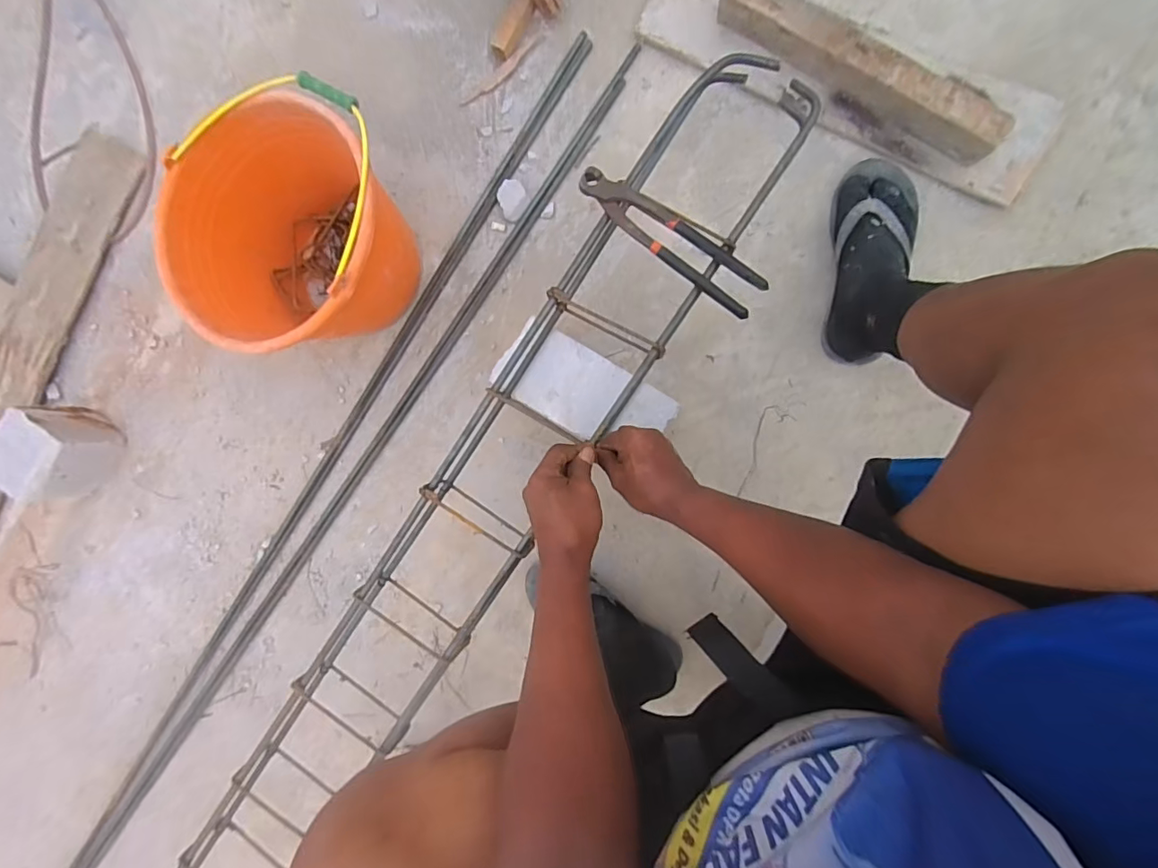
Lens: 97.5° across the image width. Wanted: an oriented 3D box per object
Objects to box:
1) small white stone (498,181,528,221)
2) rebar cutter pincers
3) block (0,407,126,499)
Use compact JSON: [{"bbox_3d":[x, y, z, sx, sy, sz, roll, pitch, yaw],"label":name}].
[{"bbox_3d":[-0.103,-0.366,0.790,0.044,0.012,0.063,-23,88,10],"label":"small white stone"},{"bbox_3d":[0.098,-0.212,0.546,0.226,0.019,0.049,40,98,7],"label":"rebar cutter pincers"},{"bbox_3d":[-0.938,0.034,0.910,0.106,0.134,0.144,44,98,5],"label":"block"}]

